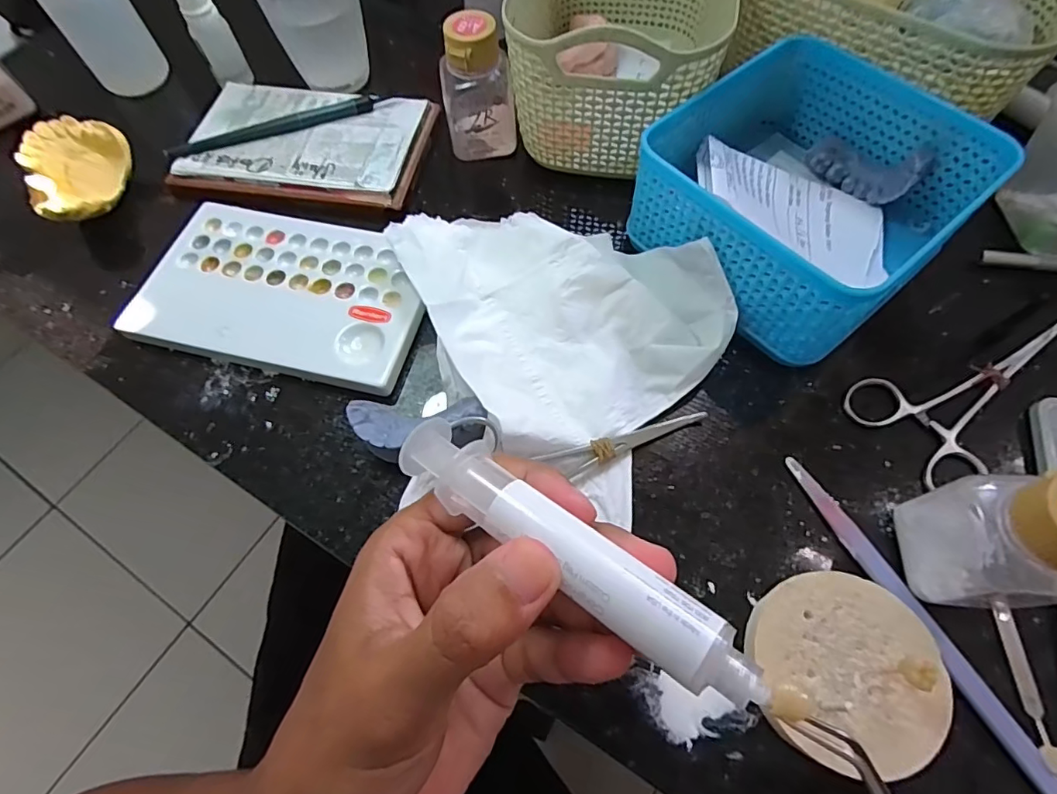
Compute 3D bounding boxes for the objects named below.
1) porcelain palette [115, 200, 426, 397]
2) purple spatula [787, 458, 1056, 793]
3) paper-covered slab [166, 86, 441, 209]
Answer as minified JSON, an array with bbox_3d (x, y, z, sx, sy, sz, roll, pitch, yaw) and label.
[{"bbox_3d":[-0.132,-0.058,0.285,0.153,0.009,0.094,15,65,10],"label":"porcelain palette"},{"bbox_3d":[0.153,0.084,0.210,0.010,0.009,0.139,-26,65,-10],"label":"purple spatula"},{"bbox_3d":[-0.143,-0.162,0.334,0.149,0.011,0.094,7,64,6],"label":"paper-covered slab"}]

